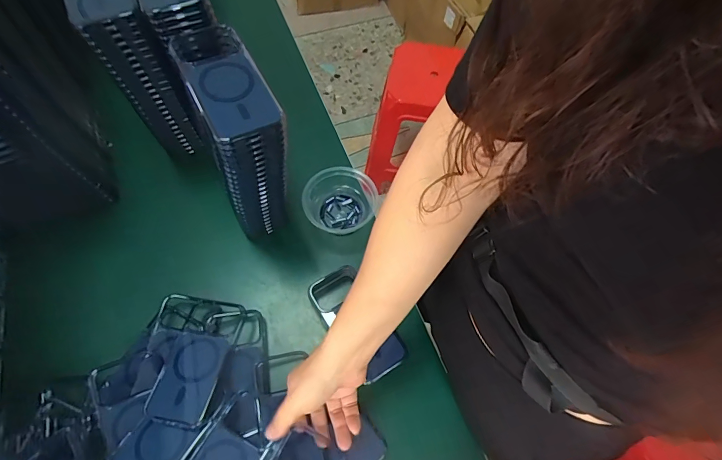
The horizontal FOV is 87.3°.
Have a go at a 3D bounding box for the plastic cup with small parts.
[{"bbox_3d":[-0.029,-0.040,0.592,0.104,0.058,0.106,1,63,-3],"label":"plastic cup with small parts"}]

